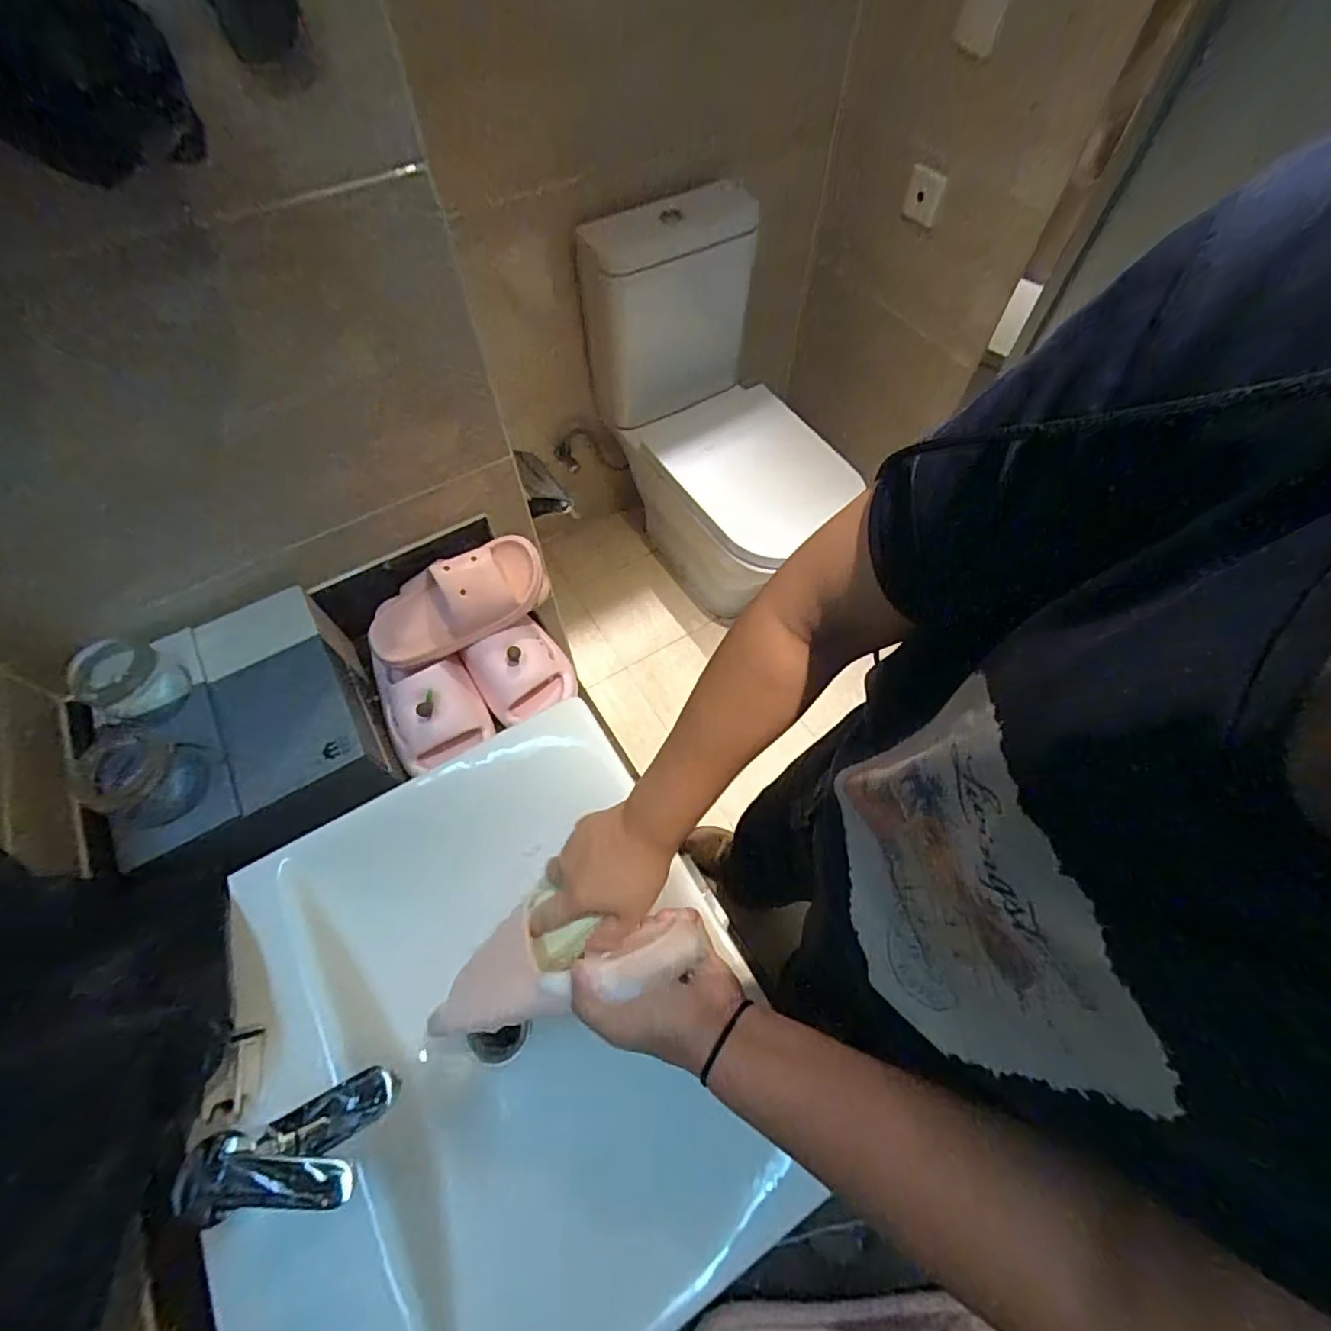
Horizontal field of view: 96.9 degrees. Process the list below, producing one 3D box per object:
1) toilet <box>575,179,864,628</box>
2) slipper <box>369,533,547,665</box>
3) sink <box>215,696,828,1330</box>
[{"bbox_3d":[0.144,-0.509,1.293,0.413,0.733,0.620,-30,65,-16],"label":"toilet"},{"bbox_3d":[-0.242,-0.071,0.691,0.215,0.075,0.093,-29,98,-4],"label":"slipper"},{"bbox_3d":[-0.159,0.328,0.527,0.396,0.131,0.464,-26,64,-14],"label":"sink"}]

